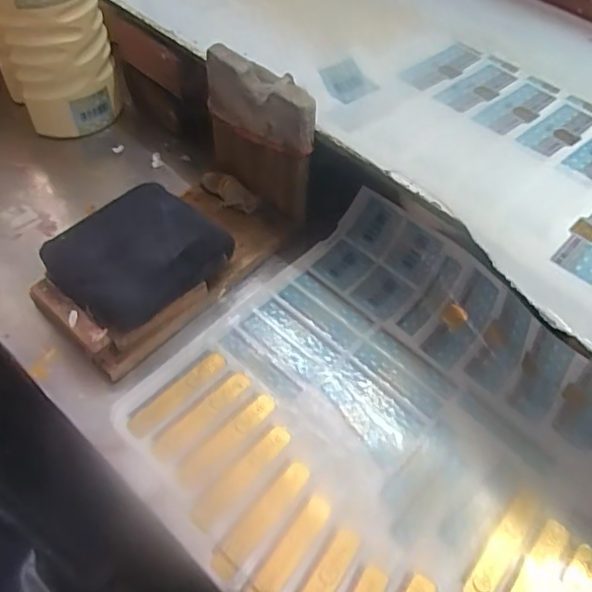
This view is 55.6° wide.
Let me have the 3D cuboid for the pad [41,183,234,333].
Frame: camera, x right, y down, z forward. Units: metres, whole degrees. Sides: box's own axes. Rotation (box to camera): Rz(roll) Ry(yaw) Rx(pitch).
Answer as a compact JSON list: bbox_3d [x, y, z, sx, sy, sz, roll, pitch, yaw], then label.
[{"bbox_3d":[-0.130,-0.037,0.477,0.107,0.028,0.129,35,63,19],"label":"pad"}]

